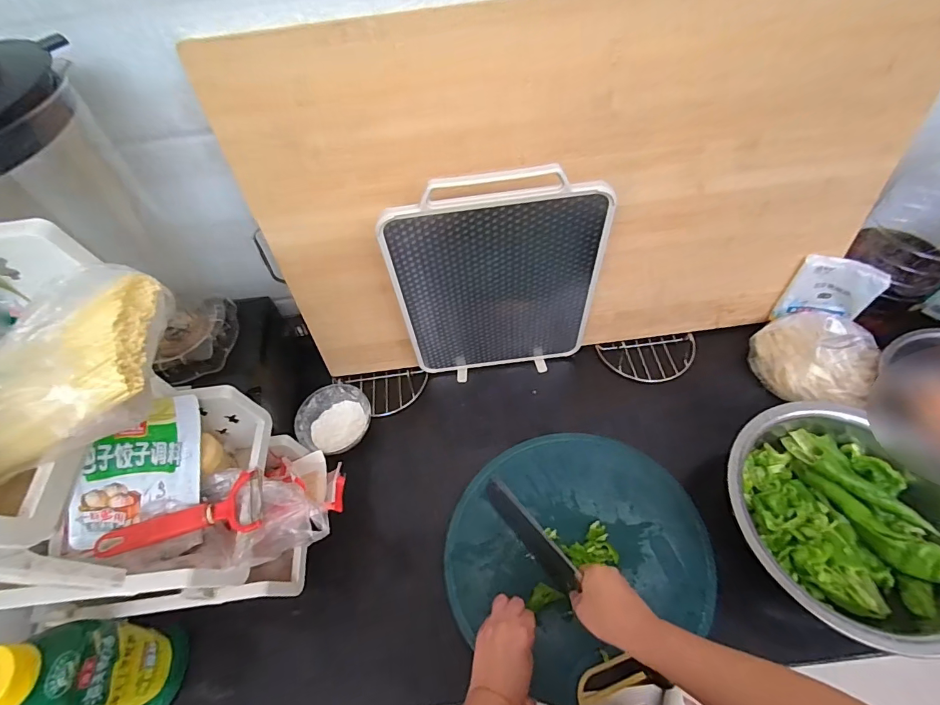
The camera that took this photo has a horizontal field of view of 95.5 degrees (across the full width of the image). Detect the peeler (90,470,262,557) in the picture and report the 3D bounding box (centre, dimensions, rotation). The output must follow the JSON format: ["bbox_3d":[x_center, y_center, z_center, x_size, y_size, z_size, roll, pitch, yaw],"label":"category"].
[{"bbox_3d":[-0.301,0.177,0.457,0.162,0.027,0.060,-13,59,-5],"label":"peeler"}]

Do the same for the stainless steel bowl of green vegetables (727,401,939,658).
[{"bbox_3d":[0.480,0.206,0.548,0.281,0.113,0.266,-1,59,2],"label":"stainless steel bowl of green vegetables"}]

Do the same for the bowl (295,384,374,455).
[{"bbox_3d":[-0.222,0.116,0.713,0.115,0.051,0.114,-1,59,2],"label":"bowl"}]

